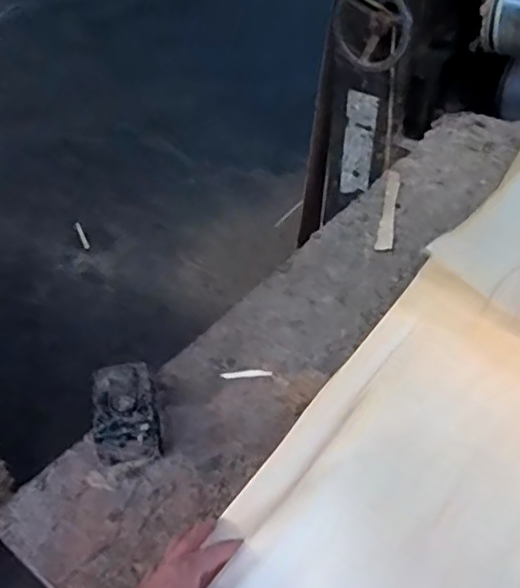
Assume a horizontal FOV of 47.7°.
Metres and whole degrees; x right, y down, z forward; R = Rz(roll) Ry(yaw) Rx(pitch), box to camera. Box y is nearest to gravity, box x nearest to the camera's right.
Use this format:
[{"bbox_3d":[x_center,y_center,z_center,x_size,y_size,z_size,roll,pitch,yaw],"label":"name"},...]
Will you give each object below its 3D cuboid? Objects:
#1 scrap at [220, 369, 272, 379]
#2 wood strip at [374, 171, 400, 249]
[{"bbox_3d":[-0.018,0.108,0.798,0.068,0.004,0.015,-1,41,-3],"label":"scrap"},{"bbox_3d":[0.234,-0.157,1.064,0.027,0.009,0.250,8,43,10],"label":"wood strip"}]

